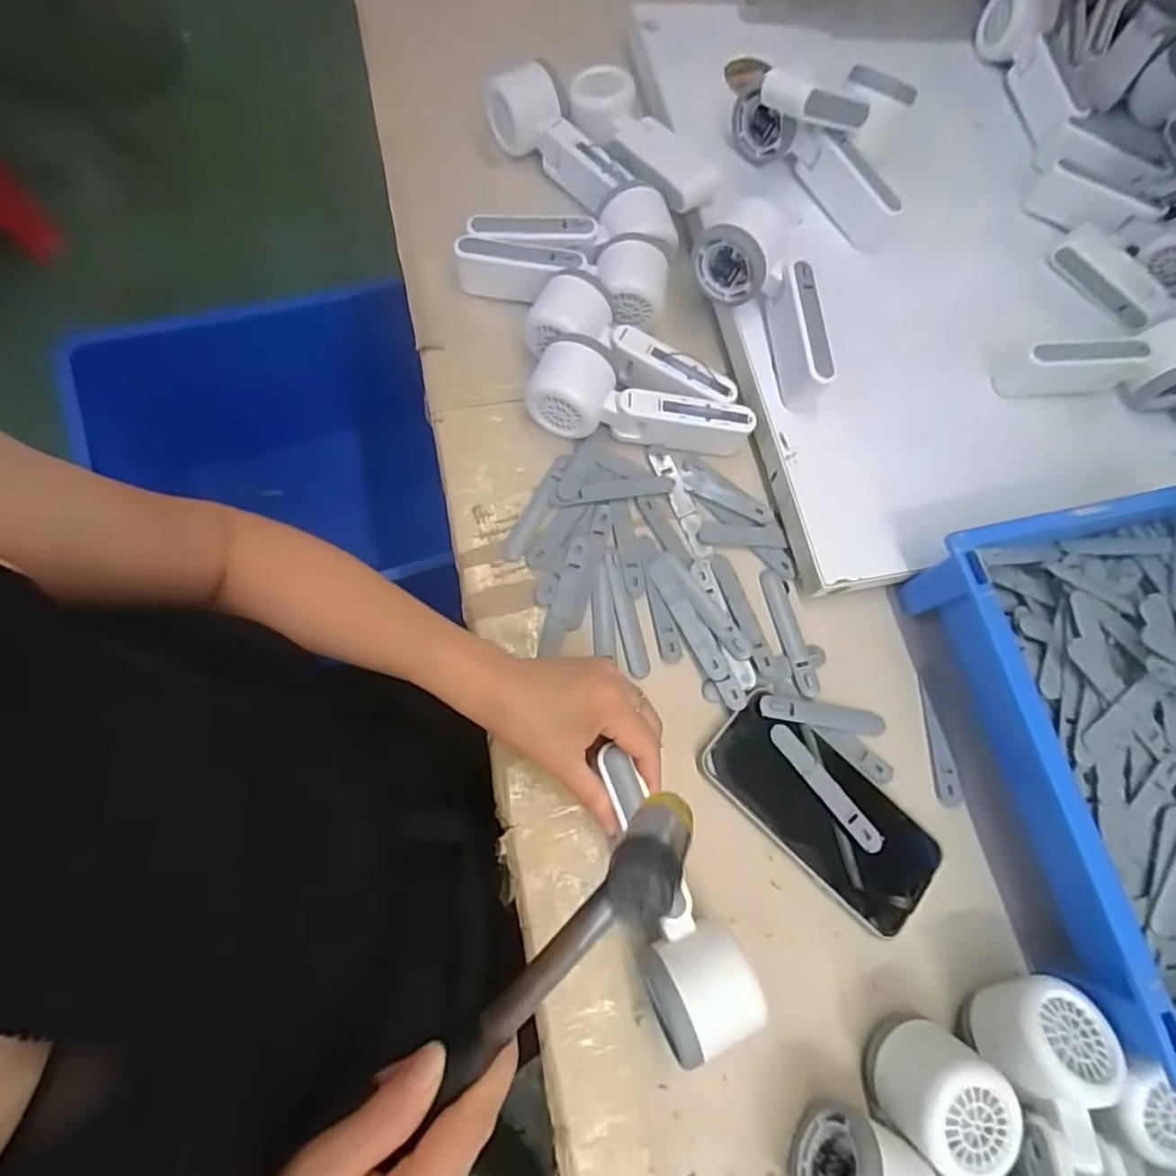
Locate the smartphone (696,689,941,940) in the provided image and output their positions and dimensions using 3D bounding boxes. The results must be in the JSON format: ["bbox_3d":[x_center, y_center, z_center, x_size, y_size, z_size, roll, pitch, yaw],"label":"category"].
[{"bbox_3d":[0.153,0.144,0.396,0.158,0.015,0.075,43,71,6],"label":"smartphone"}]

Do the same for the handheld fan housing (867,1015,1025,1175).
[{"bbox_3d":[0.197,0.332,0.318,0.057,0.053,0.171,-1,72,-6],"label":"handheld fan housing"}]

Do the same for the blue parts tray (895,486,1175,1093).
[{"bbox_3d":[0.360,0.100,0.380,0.222,0.085,0.307,-9,74,-11],"label":"blue parts tray"}]

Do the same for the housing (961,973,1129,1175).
[{"bbox_3d":[0.249,0.300,0.307,0.061,0.046,0.169,10,50,2],"label":"housing"}]

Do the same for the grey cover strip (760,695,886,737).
[{"bbox_3d":[0.164,0.089,0.417,0.094,0.005,0.018,12,72,-14],"label":"grey cover strip"}]

